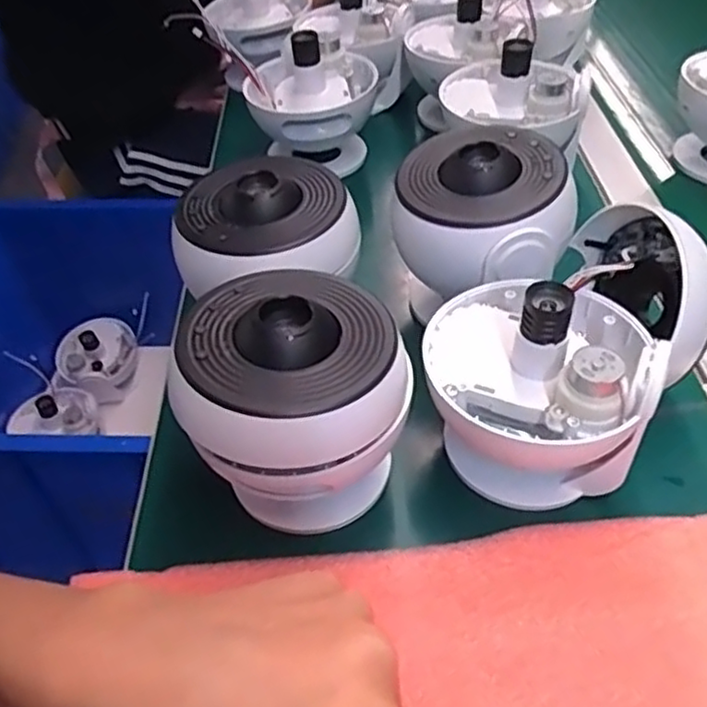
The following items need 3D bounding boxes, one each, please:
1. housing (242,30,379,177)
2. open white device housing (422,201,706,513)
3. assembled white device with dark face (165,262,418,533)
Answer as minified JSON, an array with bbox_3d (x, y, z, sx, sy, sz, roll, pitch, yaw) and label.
[{"bbox_3d":[-0.036,-0.224,0.620,0.116,0.112,0.101,-4,46,1],"label":"housing"},{"bbox_3d":[0.127,-0.006,0.387,0.178,0.101,0.120,-34,51,-27],"label":"open white device housing"},{"bbox_3d":[-0.027,0.028,0.352,0.104,0.112,0.101,-3,46,3],"label":"assembled white device with dark face"}]

